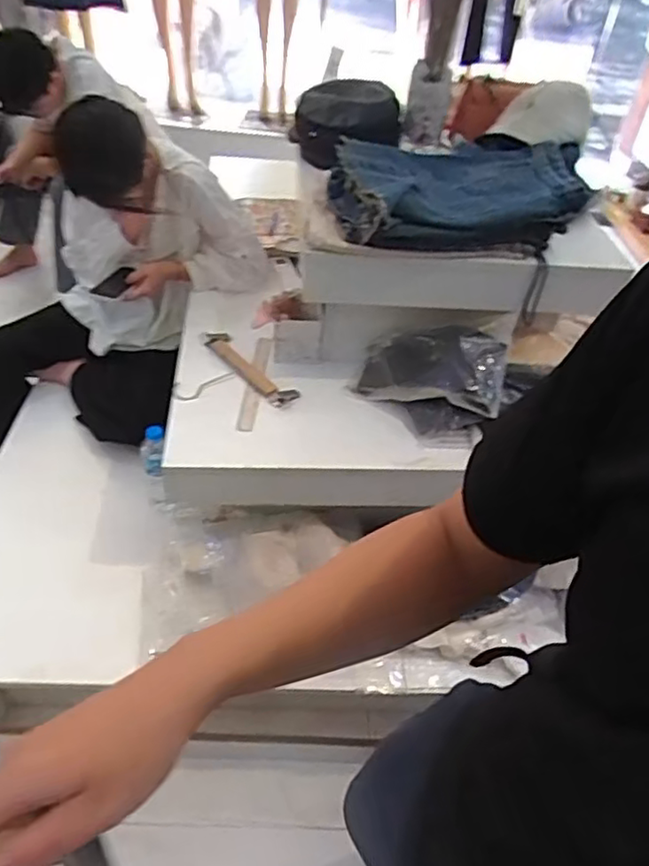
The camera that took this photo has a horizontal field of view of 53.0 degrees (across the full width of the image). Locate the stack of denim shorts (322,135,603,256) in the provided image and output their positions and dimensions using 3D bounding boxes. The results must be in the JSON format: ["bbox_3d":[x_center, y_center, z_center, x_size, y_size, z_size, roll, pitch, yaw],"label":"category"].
[{"bbox_3d":[0.281,-0.444,1.199,0.520,0.102,0.261,-6,43,-14],"label":"stack of denim shorts"}]

